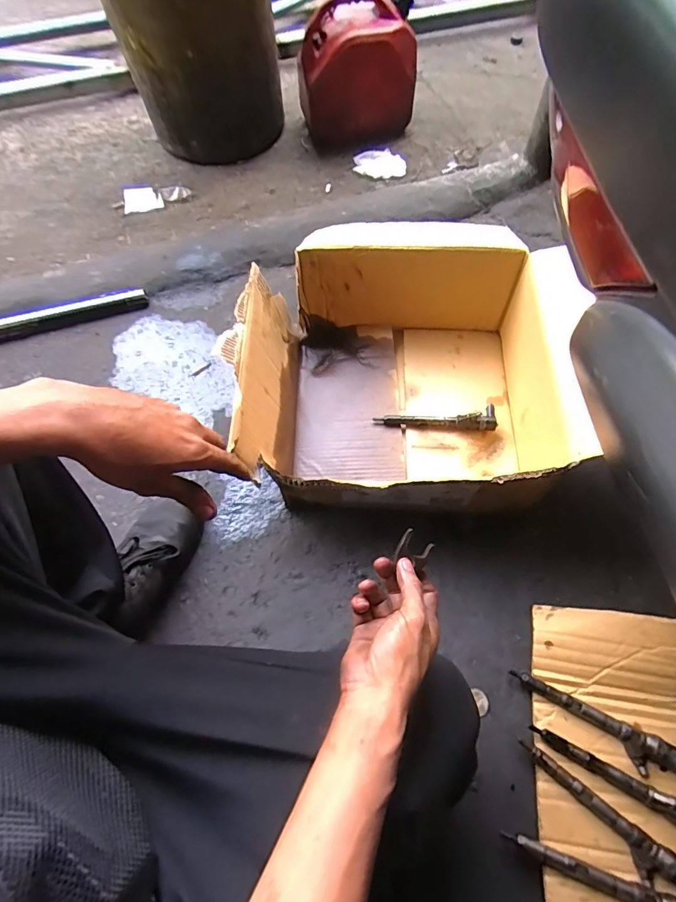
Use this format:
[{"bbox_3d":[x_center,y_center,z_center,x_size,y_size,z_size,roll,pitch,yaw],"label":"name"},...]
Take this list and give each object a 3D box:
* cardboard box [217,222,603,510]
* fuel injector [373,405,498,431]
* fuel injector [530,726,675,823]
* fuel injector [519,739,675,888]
[{"bbox_3d":[0.093,-0.135,0.789,0.497,0.195,0.453,2,62,2],"label":"cardboard box"},{"bbox_3d":[0.180,-0.065,0.829,0.223,0.037,0.050,2,63,4],"label":"fuel injector"},{"bbox_3d":[0.362,0.417,0.570,0.217,0.036,0.045,20,66,12],"label":"fuel injector"},{"bbox_3d":[0.325,0.454,0.553,0.215,0.037,0.045,33,69,18],"label":"fuel injector"}]

